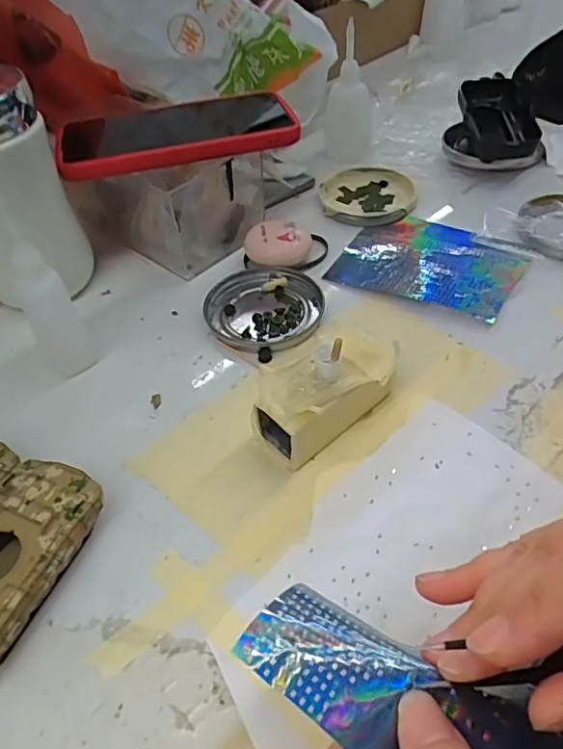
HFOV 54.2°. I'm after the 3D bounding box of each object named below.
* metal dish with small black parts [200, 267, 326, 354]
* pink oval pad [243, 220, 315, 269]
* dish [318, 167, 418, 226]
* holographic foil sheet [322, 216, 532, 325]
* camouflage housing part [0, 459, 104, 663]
[{"bbox_3d":[-0.013,-0.046,0.373,0.076,0.007,0.079,-2,47,2],"label":"metal dish with small black parts"},{"bbox_3d":[-0.002,-0.094,0.405,0.049,0.023,0.032,-1,47,4],"label":"pink oval pad"},{"bbox_3d":[0.073,-0.153,0.465,0.078,0.008,0.086,-1,47,4],"label":"dish"},{"bbox_3d":[0.107,-0.083,0.401,0.122,0.008,0.101,21,50,25],"label":"holographic foil sheet"},{"bbox_3d":[-0.122,0.085,0.248,0.051,0.026,0.095,14,50,17],"label":"camouflage housing part"}]

